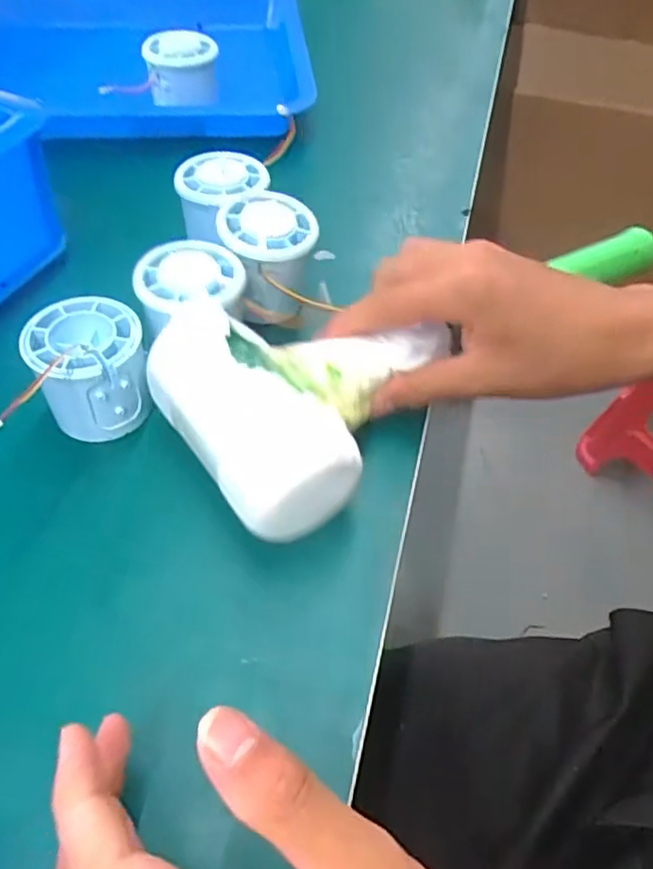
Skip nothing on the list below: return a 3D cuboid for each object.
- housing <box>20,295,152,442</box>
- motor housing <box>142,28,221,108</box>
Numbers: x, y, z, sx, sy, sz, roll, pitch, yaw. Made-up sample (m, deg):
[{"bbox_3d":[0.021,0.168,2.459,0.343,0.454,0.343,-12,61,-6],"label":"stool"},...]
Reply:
[{"bbox_3d":[-0.118,-0.033,0.327,0.052,0.050,0.049,-10,53,-11],"label":"housing"},{"bbox_3d":[-0.113,-0.287,0.505,0.054,0.029,0.068,-7,52,-9],"label":"motor housing"}]

